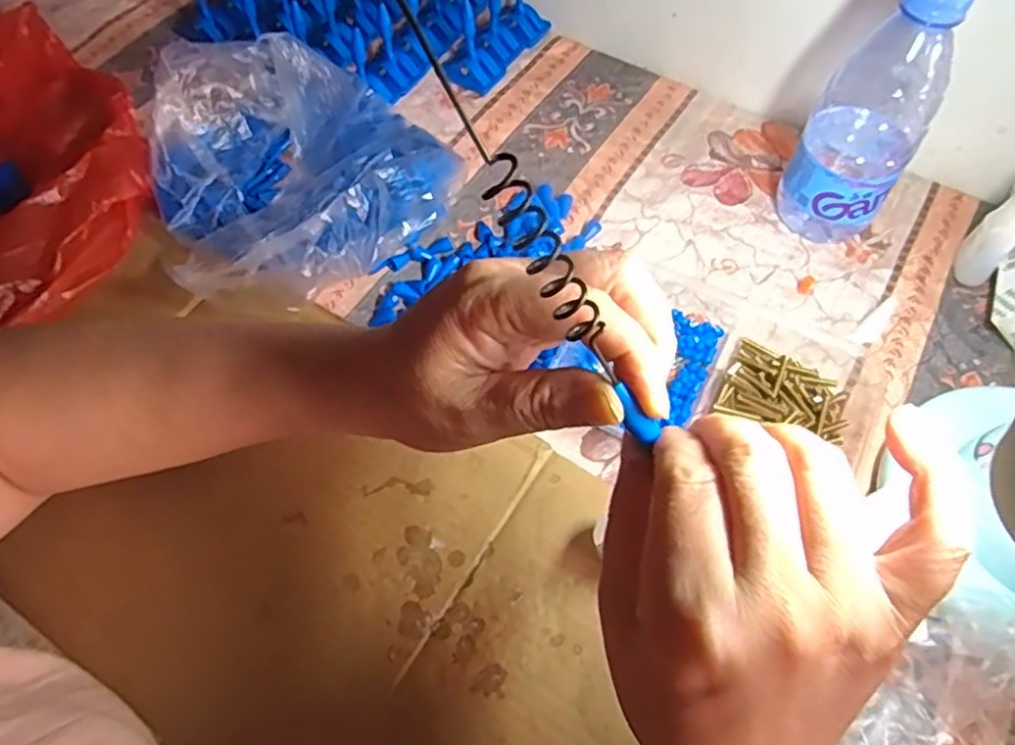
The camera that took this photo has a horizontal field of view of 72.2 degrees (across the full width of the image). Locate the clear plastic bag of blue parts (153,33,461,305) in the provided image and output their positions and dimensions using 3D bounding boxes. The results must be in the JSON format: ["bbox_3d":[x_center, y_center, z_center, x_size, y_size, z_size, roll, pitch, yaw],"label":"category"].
[{"bbox_3d":[-0.131,-0.129,0.436,0.190,0.080,0.176,-5,60,-4],"label":"clear plastic bag of blue parts"}]

